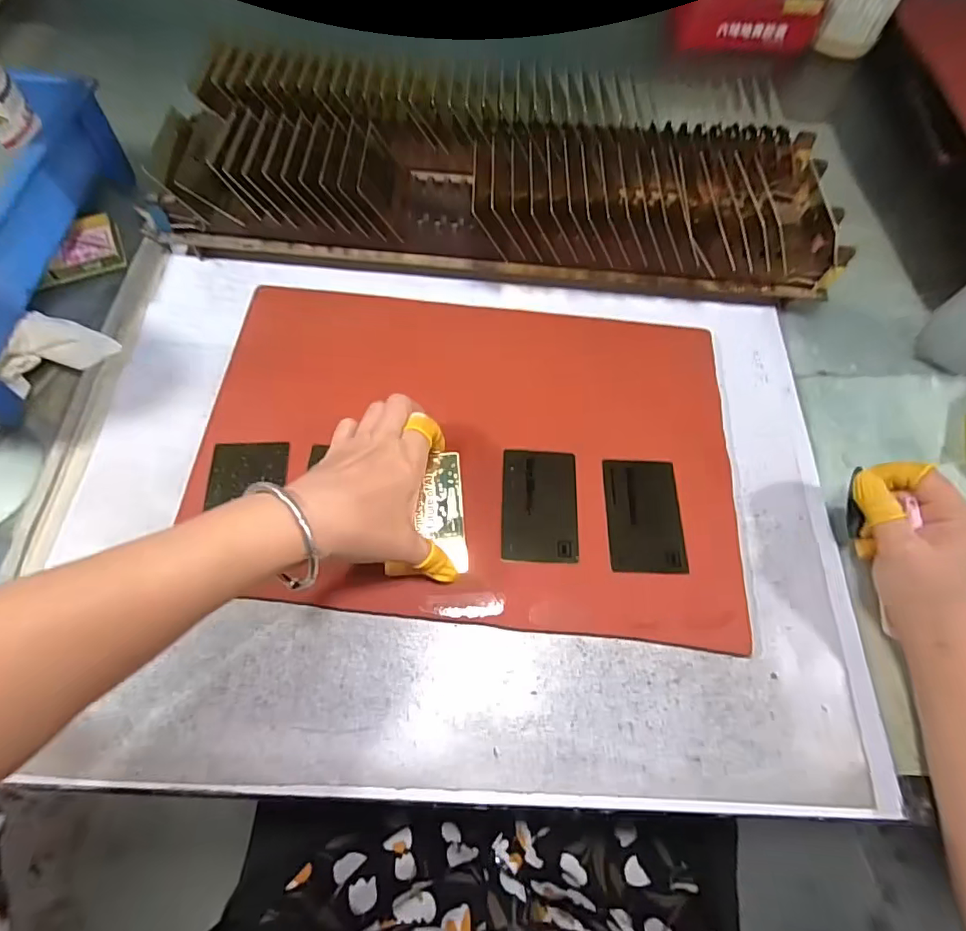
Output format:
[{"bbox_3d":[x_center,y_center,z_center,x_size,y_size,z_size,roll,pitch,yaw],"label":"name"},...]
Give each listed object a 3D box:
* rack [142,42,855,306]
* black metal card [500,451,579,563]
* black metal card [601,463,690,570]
[{"bbox_3d":[0.015,-0.236,0.454,0.568,0.092,0.154,6,63,-1],"label":"rack"},{"bbox_3d":[0.040,0.027,0.375,0.052,0.004,0.083,4,63,-3],"label":"black metal card"},{"bbox_3d":[0.114,0.034,0.377,0.052,0.004,0.082,3,63,-3],"label":"black metal card"}]

